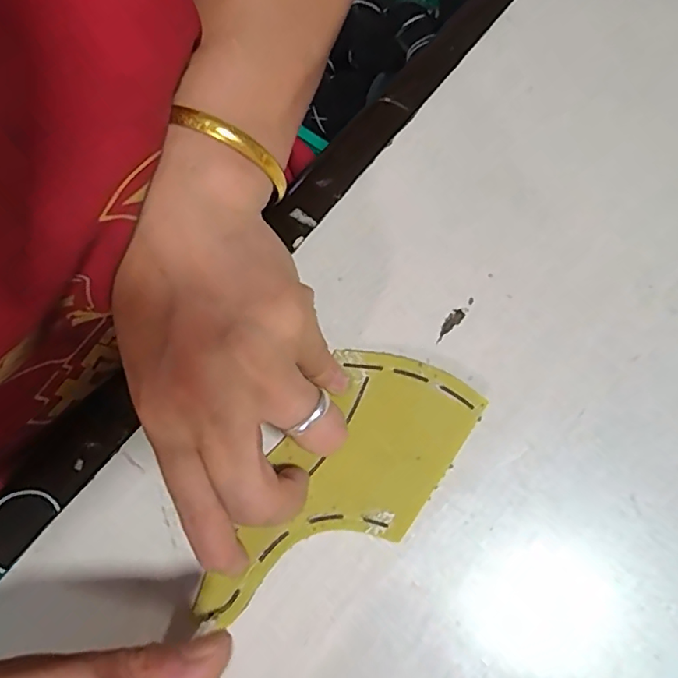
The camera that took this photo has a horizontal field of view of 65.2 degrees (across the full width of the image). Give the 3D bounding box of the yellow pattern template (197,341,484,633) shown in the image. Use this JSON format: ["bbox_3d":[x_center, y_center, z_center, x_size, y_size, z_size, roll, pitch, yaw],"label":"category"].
[{"bbox_3d":[0.001,0.070,0.236,0.068,0.005,0.141,30,76,10],"label":"yellow pattern template"}]

